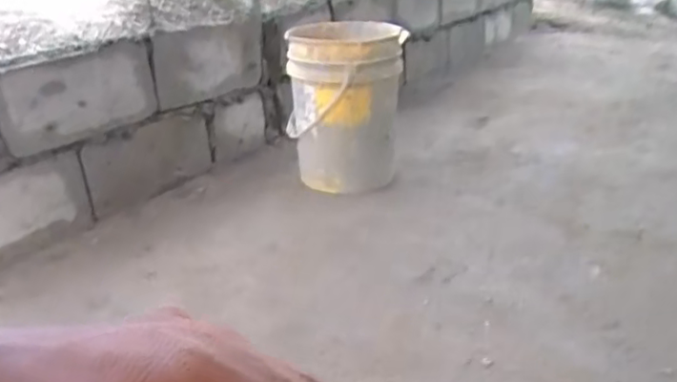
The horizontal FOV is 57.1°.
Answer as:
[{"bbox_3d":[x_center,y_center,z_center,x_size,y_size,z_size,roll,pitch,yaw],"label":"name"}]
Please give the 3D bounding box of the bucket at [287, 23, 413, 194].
[{"bbox_3d":[0.020,-0.218,1.707,0.308,0.427,0.297,-2,24,-1],"label":"bucket"}]

